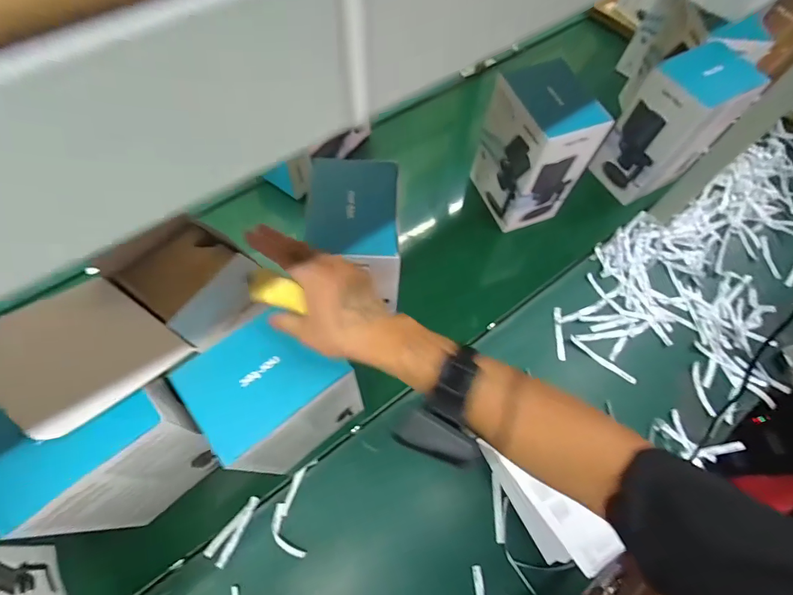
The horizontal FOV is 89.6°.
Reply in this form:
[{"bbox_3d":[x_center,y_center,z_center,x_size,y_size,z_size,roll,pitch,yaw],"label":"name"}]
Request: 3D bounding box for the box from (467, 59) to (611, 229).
[{"bbox_3d":[0.235,-0.248,0.697,0.119,0.230,0.145,-15,65,-13],"label":"box"}]

